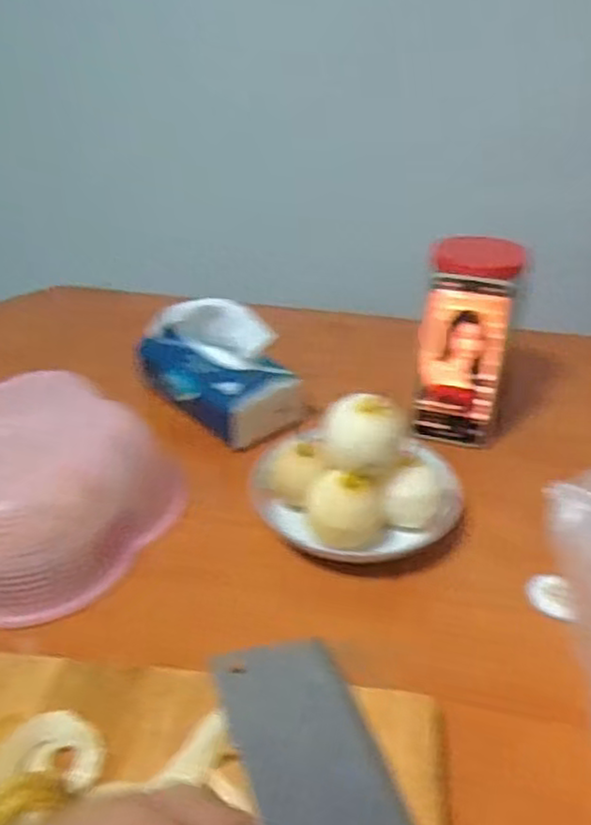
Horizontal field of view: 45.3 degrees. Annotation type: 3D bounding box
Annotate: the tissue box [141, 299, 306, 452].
[{"bbox_3d":[-0.089,-0.058,0.758,0.161,0.116,0.107,25,40,33],"label":"tissue box"}]

